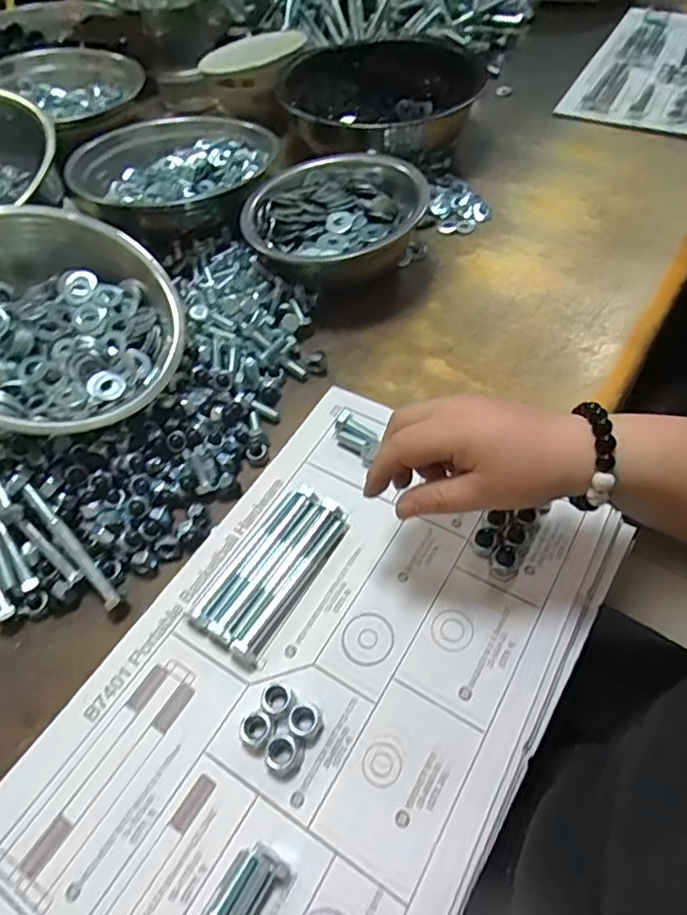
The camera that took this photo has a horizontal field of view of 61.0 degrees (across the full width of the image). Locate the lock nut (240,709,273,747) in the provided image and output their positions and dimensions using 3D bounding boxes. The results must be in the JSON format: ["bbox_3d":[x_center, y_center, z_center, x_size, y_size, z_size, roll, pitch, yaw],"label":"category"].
[{"bbox_3d":[-0.048,0.148,0.319,0.017,0.009,0.017,-2,55,3],"label":"lock nut"}]

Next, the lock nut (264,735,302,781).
[{"bbox_3d":[-0.032,0.158,0.309,0.018,0.011,0.019,-2,55,3],"label":"lock nut"}]

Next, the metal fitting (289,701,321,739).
[{"bbox_3d":[-0.022,0.143,0.321,0.017,0.009,0.018,-2,55,3],"label":"metal fitting"}]

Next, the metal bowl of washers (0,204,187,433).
[{"bbox_3d":[-0.223,-0.095,0.443,0.183,0.070,0.183,10,64,-22],"label":"metal bowl of washers"}]

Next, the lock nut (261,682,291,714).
[{"bbox_3d":[-0.038,0.135,0.329,0.015,0.008,0.017,4,55,7],"label":"lock nut"}]

